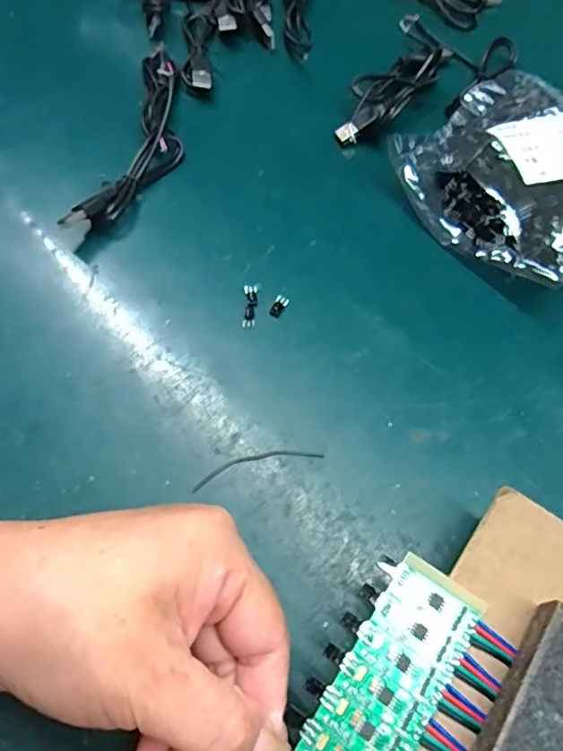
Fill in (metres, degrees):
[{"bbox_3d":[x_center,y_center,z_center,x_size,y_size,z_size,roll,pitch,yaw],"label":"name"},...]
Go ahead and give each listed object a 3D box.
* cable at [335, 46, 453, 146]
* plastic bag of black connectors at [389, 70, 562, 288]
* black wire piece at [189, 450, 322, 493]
[{"bbox_3d":[0.076,-0.189,0.370,0.033,0.024,0.110,40,70,18],"label":"cable"},{"bbox_3d":[0.146,-0.123,0.330,0.137,0.034,0.135,-33,68,-15],"label":"plastic bag of black connectors"},{"bbox_3d":[-0.012,0.041,0.264,0.061,0.004,0.010,-14,64,-7],"label":"black wire piece"}]

